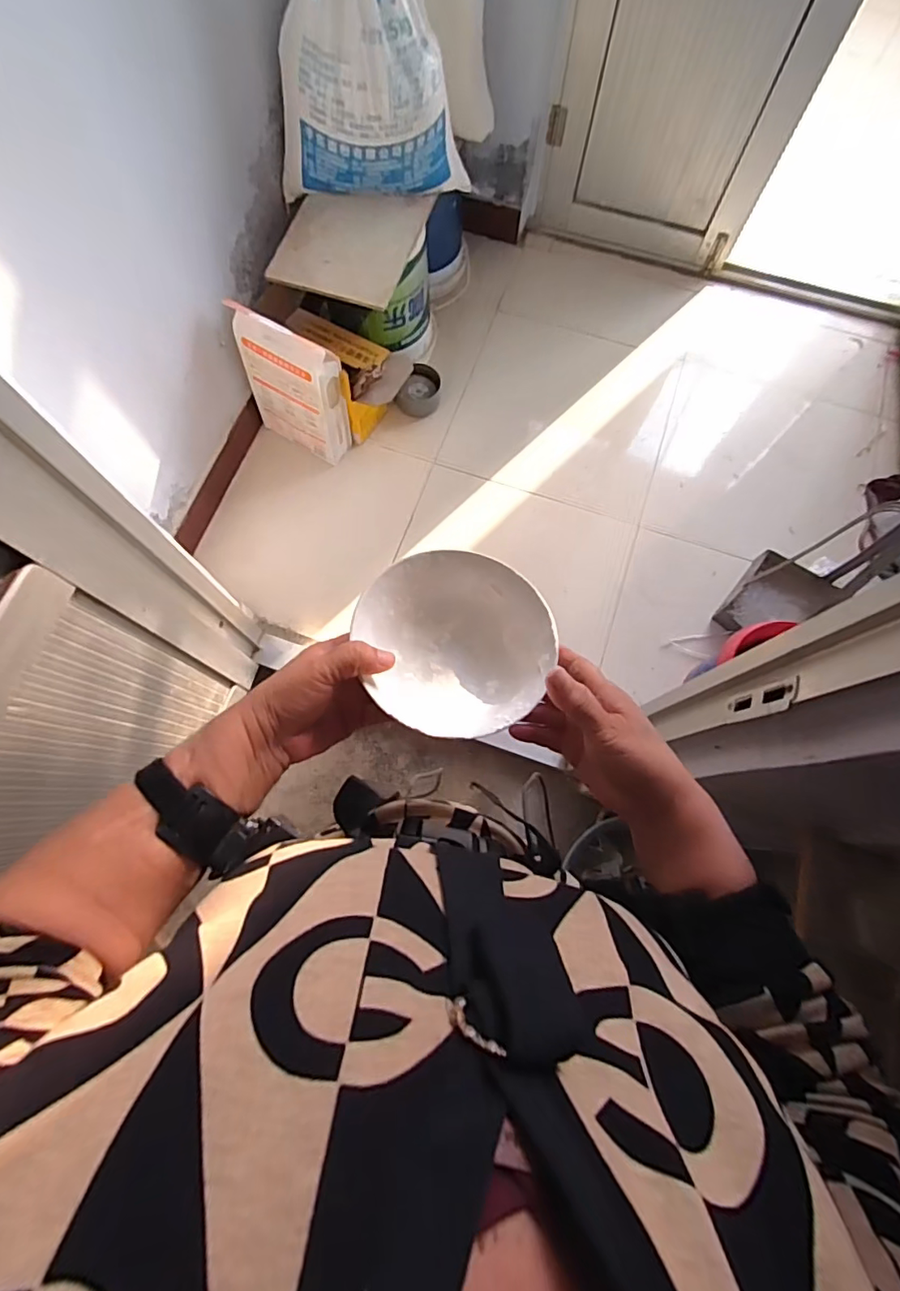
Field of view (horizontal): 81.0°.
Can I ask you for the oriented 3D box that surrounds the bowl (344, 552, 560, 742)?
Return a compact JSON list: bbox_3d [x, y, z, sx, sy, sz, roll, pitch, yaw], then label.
[{"bbox_3d":[0.007,-0.002,0.419,0.142,0.073,0.149,0,73,0],"label":"bowl"}]

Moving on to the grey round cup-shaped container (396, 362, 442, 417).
[{"bbox_3d":[-0.090,-0.760,1.572,0.114,0.085,0.123,0,73,0],"label":"grey round cup-shaped container"}]

